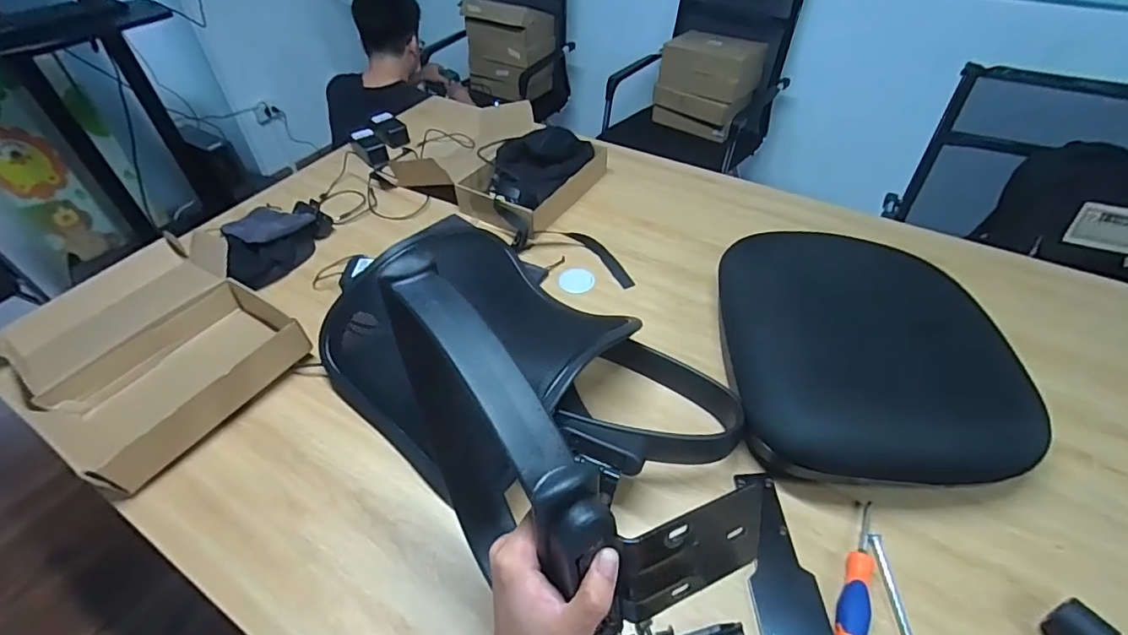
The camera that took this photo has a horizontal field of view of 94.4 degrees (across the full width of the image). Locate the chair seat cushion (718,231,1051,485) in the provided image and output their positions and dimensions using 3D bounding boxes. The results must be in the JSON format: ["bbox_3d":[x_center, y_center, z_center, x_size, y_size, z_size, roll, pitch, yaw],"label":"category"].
[{"bbox_3d":[0.447,0.035,0.793,0.392,0.074,0.442,1,47,5],"label":"chair seat cushion"}]

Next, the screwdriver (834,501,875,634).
[{"bbox_3d":[0.342,0.291,0.602,0.031,0.024,0.177,22,52,22],"label":"screwdriver"}]

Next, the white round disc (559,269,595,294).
[{"bbox_3d":[0.025,-0.069,0.990,0.063,0.009,0.060,-2,47,2],"label":"white round disc"}]

